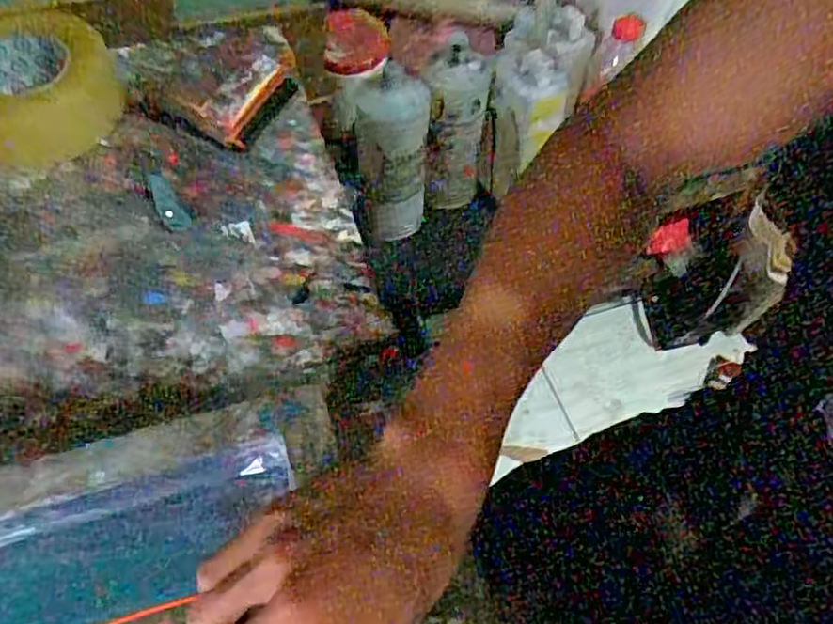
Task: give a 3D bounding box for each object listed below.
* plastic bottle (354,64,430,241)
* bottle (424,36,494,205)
[{"bbox_3d":[-0.028,-0.178,0.809,0.080,0.201,0.084,1,56,-2],"label":"plastic bottle"},{"bbox_3d":[0.046,-0.212,0.831,0.073,0.206,0.064,6,56,1],"label":"bottle"}]

